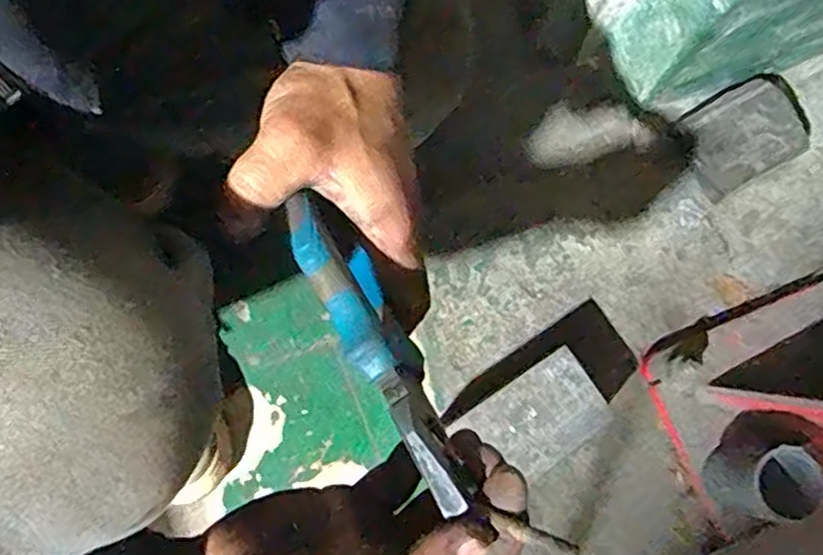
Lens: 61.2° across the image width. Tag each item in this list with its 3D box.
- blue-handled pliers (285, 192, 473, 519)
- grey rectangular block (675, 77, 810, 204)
[{"bbox_3d":[-0.013,0.033,0.303,0.026,0.047,0.143,-29,66,-4],"label":"blue-handled pliers"},{"bbox_3d":[0.340,-0.148,0.721,0.116,0.031,0.093,-29,82,-5],"label":"grey rectangular block"}]

